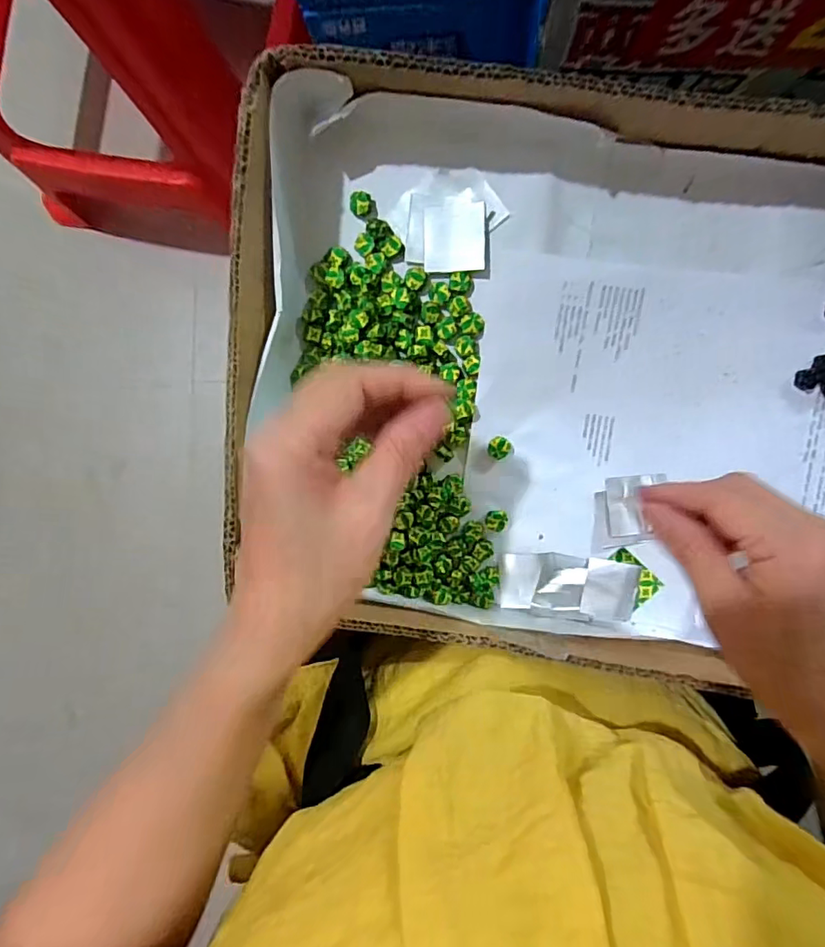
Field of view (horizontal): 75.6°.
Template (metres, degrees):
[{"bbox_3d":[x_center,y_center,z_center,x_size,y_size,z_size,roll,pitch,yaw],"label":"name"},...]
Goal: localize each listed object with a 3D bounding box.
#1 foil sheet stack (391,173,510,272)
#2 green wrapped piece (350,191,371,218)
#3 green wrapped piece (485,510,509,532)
[{"bbox_3d":[0.021,-0.139,0.297,0.059,0.009,0.050,1,90,4],"label":"foil sheet stack"},{"bbox_3d":[-0.029,-0.151,0.299,0.012,0.006,0.013,0,90,4],"label":"green wrapped piece"},{"bbox_3d":[0.051,0.028,0.320,0.014,0.006,0.013,0,90,4],"label":"green wrapped piece"}]

